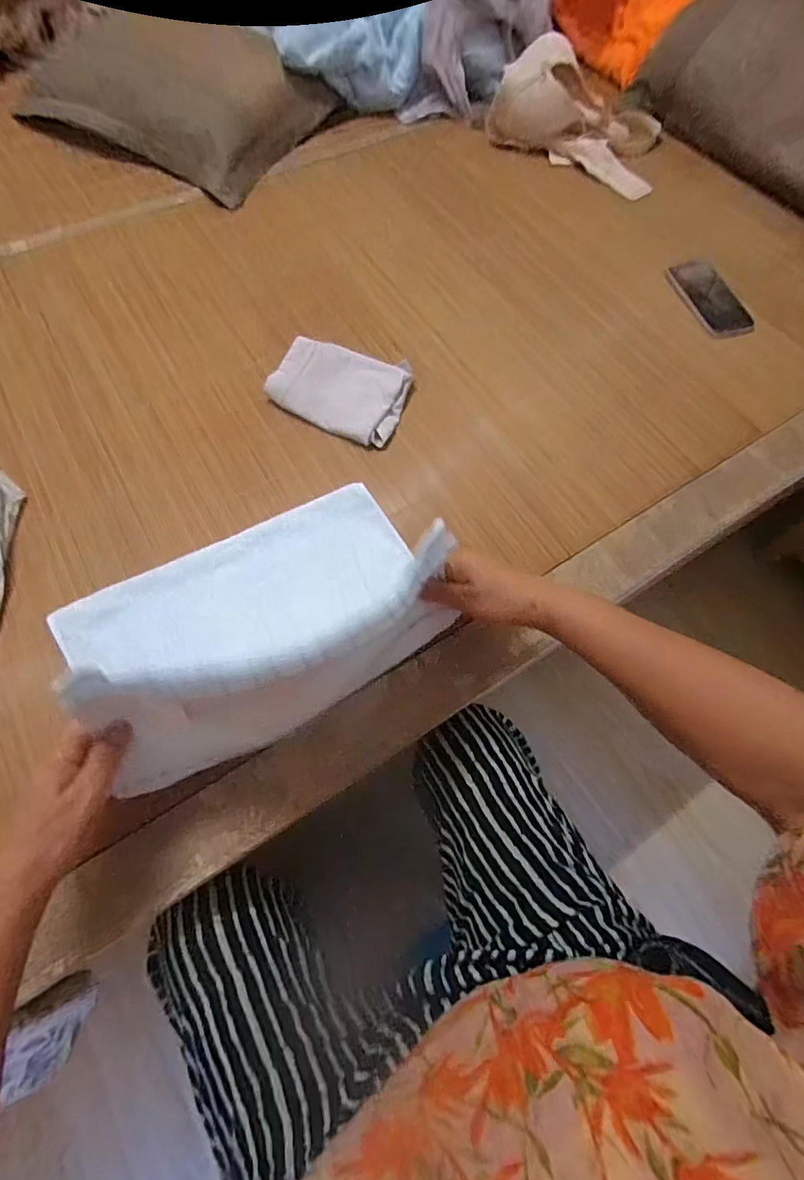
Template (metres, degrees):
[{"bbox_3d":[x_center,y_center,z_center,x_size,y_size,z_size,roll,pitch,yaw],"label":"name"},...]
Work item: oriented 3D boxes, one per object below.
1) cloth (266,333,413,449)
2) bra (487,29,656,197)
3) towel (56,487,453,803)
[{"bbox_3d":[-0.080,-0.246,0.618,0.161,0.028,0.117,16,66,6],"label":"cloth"},{"bbox_3d":[0.323,-0.805,0.837,0.295,0.102,0.211,33,69,13],"label":"bra"},{"bbox_3d":[-0.141,0.005,0.440,0.331,0.151,0.217,-27,69,-13],"label":"towel"}]

